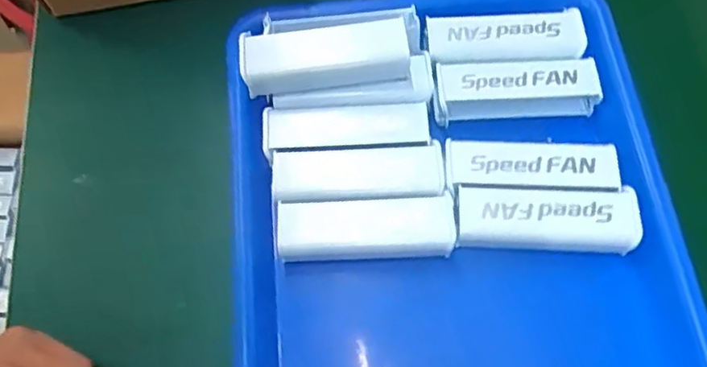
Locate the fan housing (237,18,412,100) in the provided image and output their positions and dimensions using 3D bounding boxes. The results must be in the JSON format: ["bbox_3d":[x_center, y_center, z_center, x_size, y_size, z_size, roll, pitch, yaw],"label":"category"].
[{"bbox_3d":[-0.017,-0.077,0.366,0.100,0.031,0.031,-6,67,0],"label":"fan housing"}]

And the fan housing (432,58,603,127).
[{"bbox_3d":[0.103,-0.060,0.381,0.101,0.022,0.031,-3,67,1],"label":"fan housing"}]

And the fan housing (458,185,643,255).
[{"bbox_3d":[0.111,0.022,0.346,0.100,0.021,0.035,0,68,2],"label":"fan housing"}]

